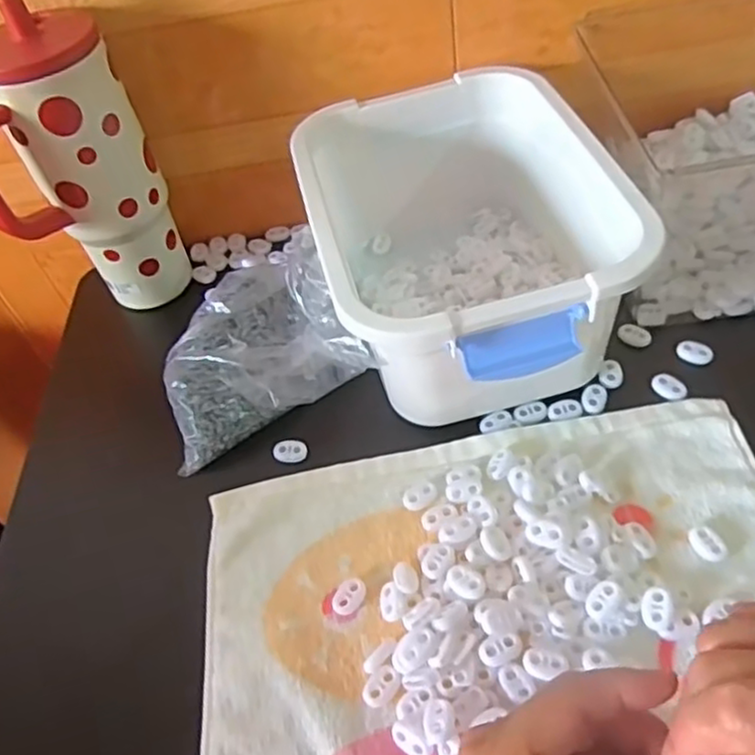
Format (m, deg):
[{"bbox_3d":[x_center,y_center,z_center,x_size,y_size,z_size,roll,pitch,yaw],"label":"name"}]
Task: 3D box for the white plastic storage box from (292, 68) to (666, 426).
[{"bbox_3d":[0.056,-0.095,0.484,0.189,0.107,0.255,-14,49,-2],"label":"white plastic storage box"}]

